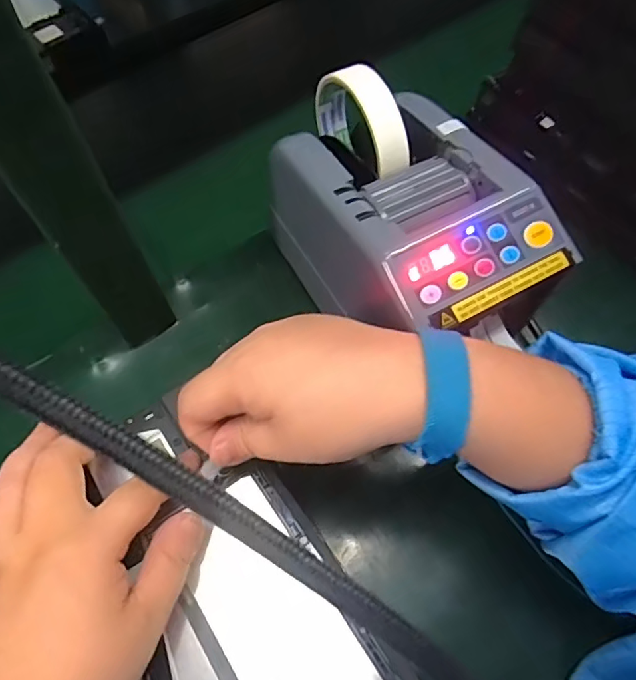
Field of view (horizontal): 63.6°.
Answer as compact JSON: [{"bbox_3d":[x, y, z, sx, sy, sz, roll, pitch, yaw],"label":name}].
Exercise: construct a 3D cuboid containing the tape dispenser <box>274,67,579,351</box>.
[{"bbox_3d":[0.051,-0.072,0.330,0.119,0.127,0.194,-26,64,-10],"label":"tape dispenser"}]

